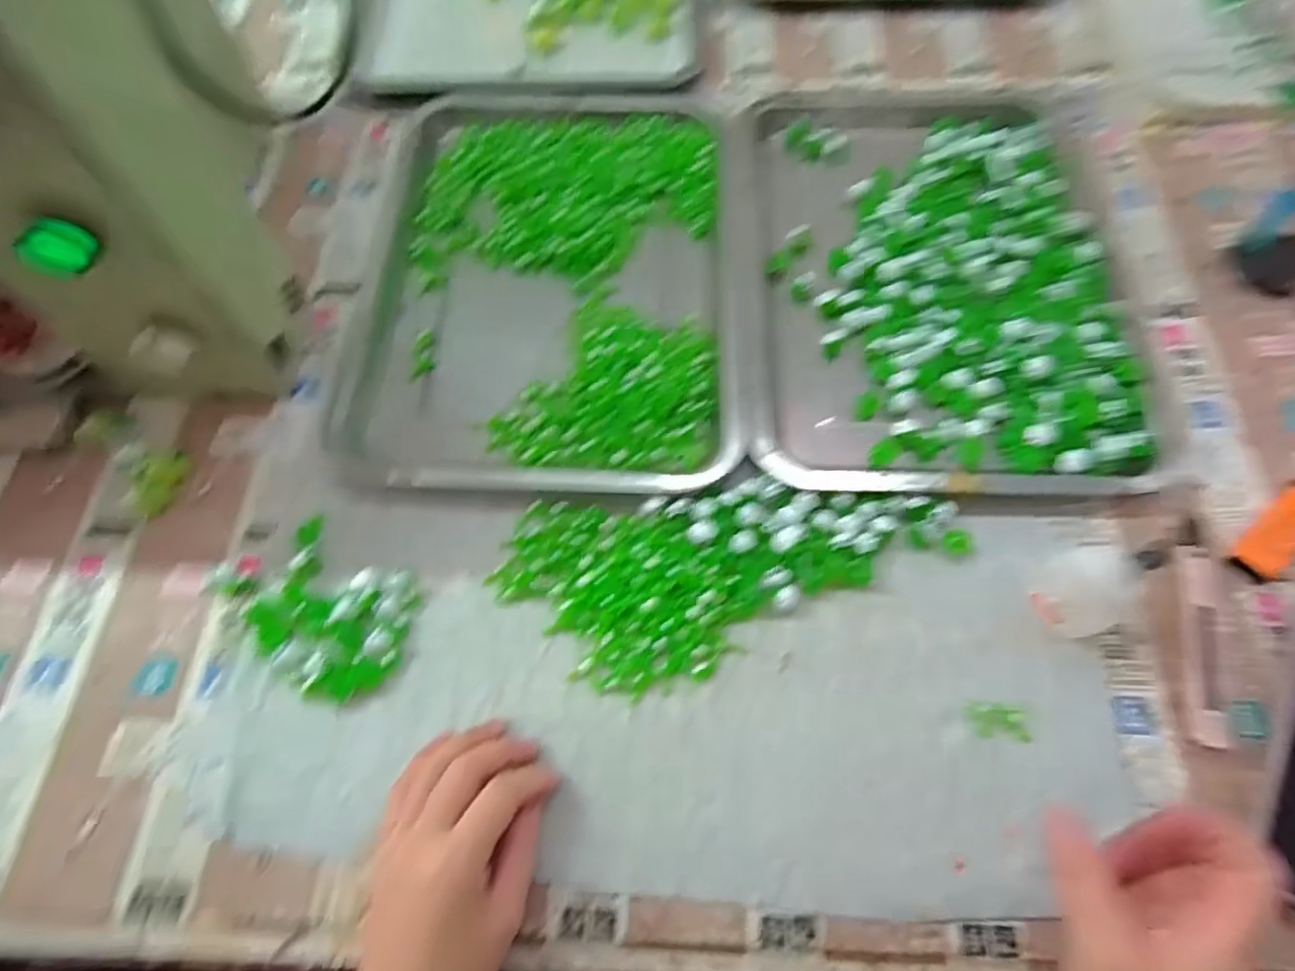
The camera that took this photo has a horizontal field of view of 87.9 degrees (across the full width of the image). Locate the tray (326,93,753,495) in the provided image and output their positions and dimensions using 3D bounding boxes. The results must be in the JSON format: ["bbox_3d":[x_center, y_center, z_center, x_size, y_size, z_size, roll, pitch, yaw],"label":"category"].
[{"bbox_3d":[-0.065,-0.158,0.480,0.269,0.016,0.347,2,65,1],"label":"tray"}]

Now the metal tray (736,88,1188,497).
[{"bbox_3d":[0.213,-0.163,0.475,0.288,0.019,0.364,1,65,1],"label":"metal tray"}]

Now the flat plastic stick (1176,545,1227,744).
[{"bbox_3d":[0.306,0.086,0.370,0.018,0.007,0.111,13,66,6],"label":"flat plastic stick"}]

